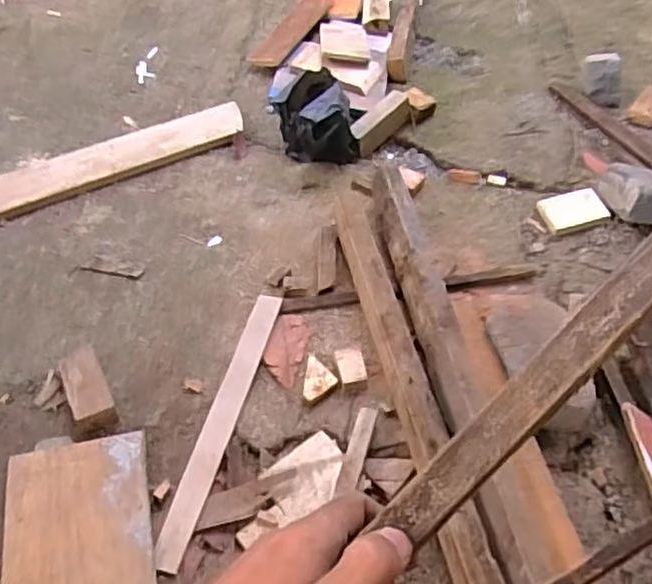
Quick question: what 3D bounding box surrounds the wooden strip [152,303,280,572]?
[{"bbox_3d":[-0.141,0.171,0.943,0.041,0.017,0.426,12,50,8],"label":"wooden strip"}]

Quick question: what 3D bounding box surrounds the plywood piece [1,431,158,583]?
[{"bbox_3d":[-0.294,0.299,0.812,0.172,0.021,0.263,-9,50,-10],"label":"plywood piece"}]

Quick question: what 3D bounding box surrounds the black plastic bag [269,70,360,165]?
[{"bbox_3d":[-0.021,-0.337,1.321,0.135,0.139,0.138,34,56,24],"label":"black plastic bag"}]

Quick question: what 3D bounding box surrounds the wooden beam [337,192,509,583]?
[{"bbox_3d":[0.123,0.147,0.941,0.066,0.069,0.806,-8,50,-9],"label":"wooden beam"}]

